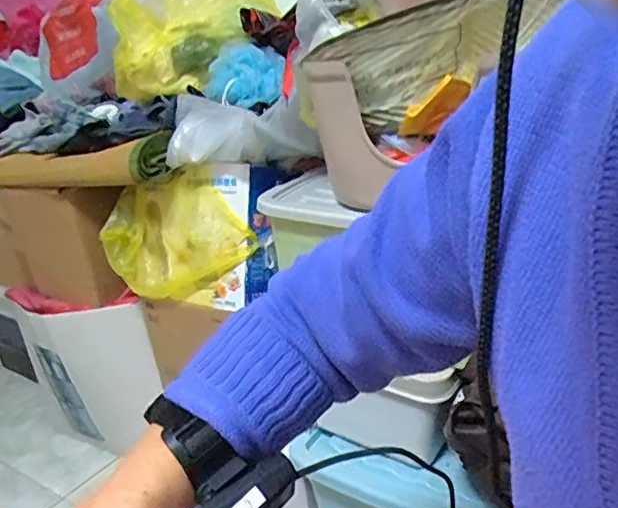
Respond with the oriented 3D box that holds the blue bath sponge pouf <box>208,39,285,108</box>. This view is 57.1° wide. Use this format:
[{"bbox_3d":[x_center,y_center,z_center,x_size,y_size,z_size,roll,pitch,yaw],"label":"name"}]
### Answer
[{"bbox_3d":[-0.104,-0.295,0.923,0.125,0.094,0.098,-9,19,-4],"label":"blue bath sponge pouf"}]

